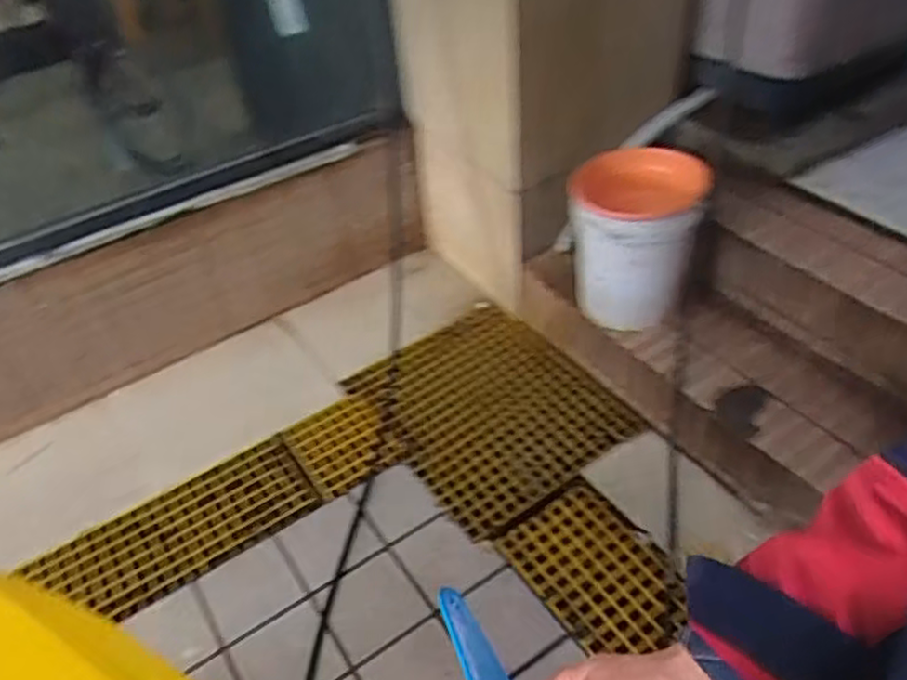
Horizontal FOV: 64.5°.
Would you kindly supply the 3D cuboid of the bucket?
[{"bbox_3d":[0.435,-0.254,1.757,0.291,0.390,0.328,2,43,9],"label":"bucket"}]

